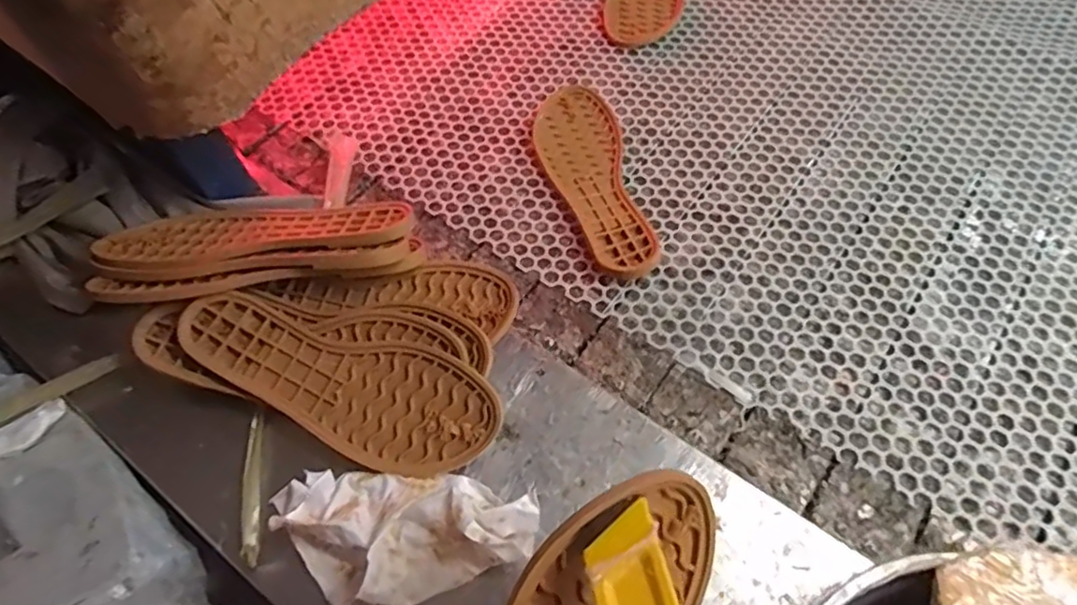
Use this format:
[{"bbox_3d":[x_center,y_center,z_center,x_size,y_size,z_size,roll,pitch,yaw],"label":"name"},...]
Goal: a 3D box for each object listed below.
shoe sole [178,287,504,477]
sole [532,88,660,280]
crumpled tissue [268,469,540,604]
[{"bbox_3d":[-0.144,0.061,0.411,0.227,0.020,0.088,16,78,5],"label":"shoe sole"},{"bbox_3d":[0.048,-0.119,0.559,0.077,0.022,0.233,-9,59,-5],"label":"sole"},{"bbox_3d":[-0.084,0.141,0.369,0.161,0.035,0.076,1,59,1],"label":"crumpled tissue"}]

